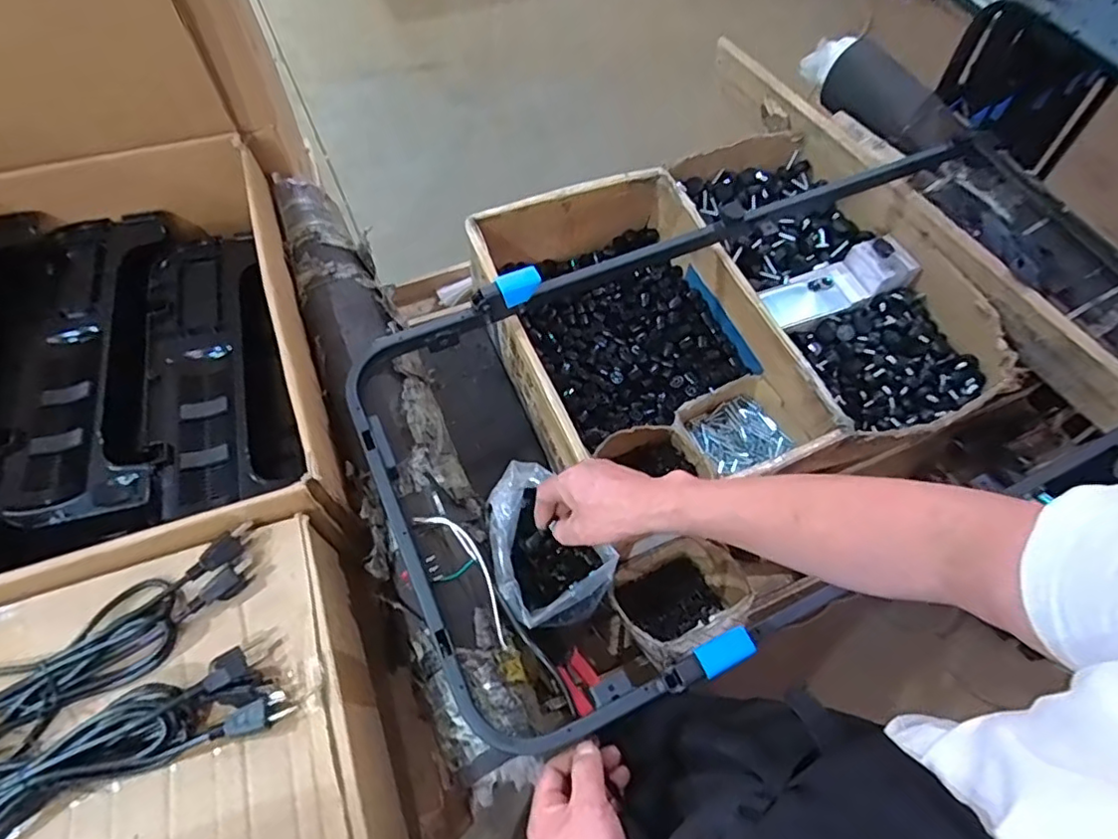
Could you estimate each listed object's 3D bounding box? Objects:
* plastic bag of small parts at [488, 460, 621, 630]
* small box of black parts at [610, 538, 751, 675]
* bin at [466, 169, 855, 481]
[{"bbox_3d":[-0.025,0.157,0.724,0.130,0.092,0.176,-35,69,-19],"label":"plastic bag of small parts"},{"bbox_3d":[0.158,0.236,0.809,0.171,0.105,0.133,-22,65,-14],"label":"small box of black parts"},{"bbox_3d":[0.107,-0.111,0.897,0.353,0.160,0.530,-18,65,-12],"label":"bin"}]

